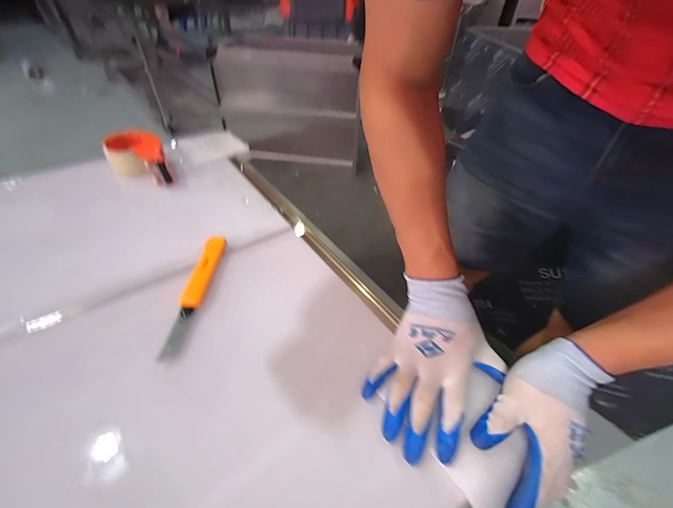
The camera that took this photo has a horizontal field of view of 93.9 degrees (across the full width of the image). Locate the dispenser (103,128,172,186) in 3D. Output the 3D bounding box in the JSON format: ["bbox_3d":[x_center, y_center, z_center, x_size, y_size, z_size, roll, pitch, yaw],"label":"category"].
[{"bbox_3d":[-0.424,-0.200,0.678,0.105,0.080,0.158,-24,50,-25],"label":"dispenser"}]

